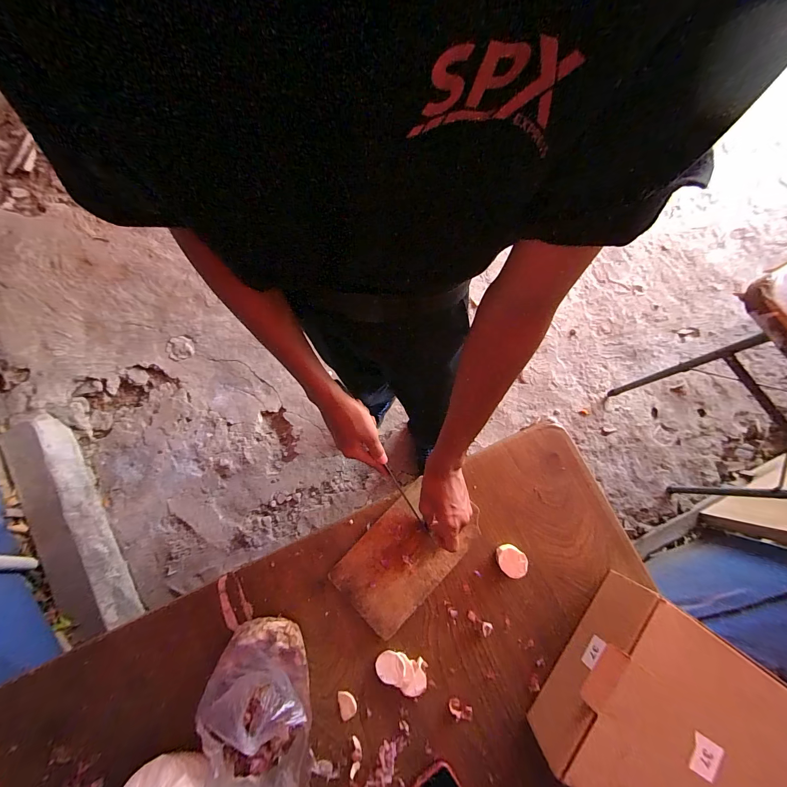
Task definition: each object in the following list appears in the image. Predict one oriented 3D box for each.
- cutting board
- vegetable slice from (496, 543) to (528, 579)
[{"bbox_3d":[0.016,0.263,0.545,0.135,0.020,0.212,43,83,9],"label":"cutting board"},{"bbox_3d":[0.188,0.266,0.536,0.042,0.018,0.047,-4,73,-3],"label":"vegetable slice"}]

